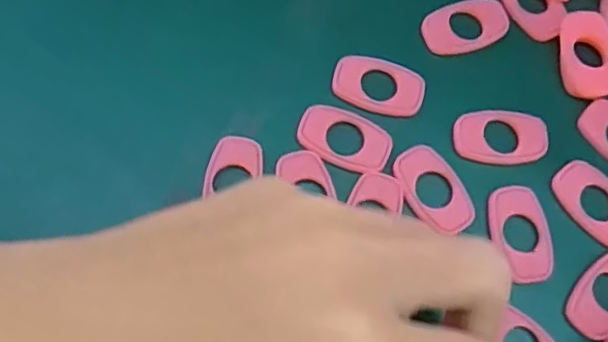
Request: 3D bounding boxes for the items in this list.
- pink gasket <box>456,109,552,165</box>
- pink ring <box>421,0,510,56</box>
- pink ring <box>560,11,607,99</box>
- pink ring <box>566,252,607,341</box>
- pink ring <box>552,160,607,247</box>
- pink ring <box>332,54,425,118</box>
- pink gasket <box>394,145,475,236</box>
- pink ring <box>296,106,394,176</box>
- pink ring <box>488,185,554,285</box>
[{"bbox_3d":[0.069,-0.012,0.225,0.033,0.004,0.019,0,74,-2],"label":"pink gasket"},{"bbox_3d":[0.060,-0.054,0.235,0.033,0.004,0.019,-21,76,-8],"label":"pink ring"},{"bbox_3d":[0.103,-0.042,0.233,0.019,0.007,0.031,-3,74,-3],"label":"pink ring"},{"bbox_3d":[0.100,0.040,0.210,0.020,0.004,0.031,41,76,9],"label":"pink ring"},{"bbox_3d":[0.100,0.011,0.219,0.020,0.004,0.032,-32,77,-11],"label":"pink ring"},{"bbox_3d":[0.026,-0.030,0.227,0.031,0.006,0.020,17,74,3],"label":"pink ring"},{"bbox_3d":[0.044,0.006,0.216,0.019,0.004,0.031,-31,77,-10],"label":"pink gasket"},{"bbox_3d":[0.014,-0.011,0.218,0.032,0.004,0.020,24,74,5],"label":"pink ring"},{"bbox_3d":[0.073,0.021,0.215,0.020,0.004,0.033,-10,74,-5],"label":"pink ring"}]

